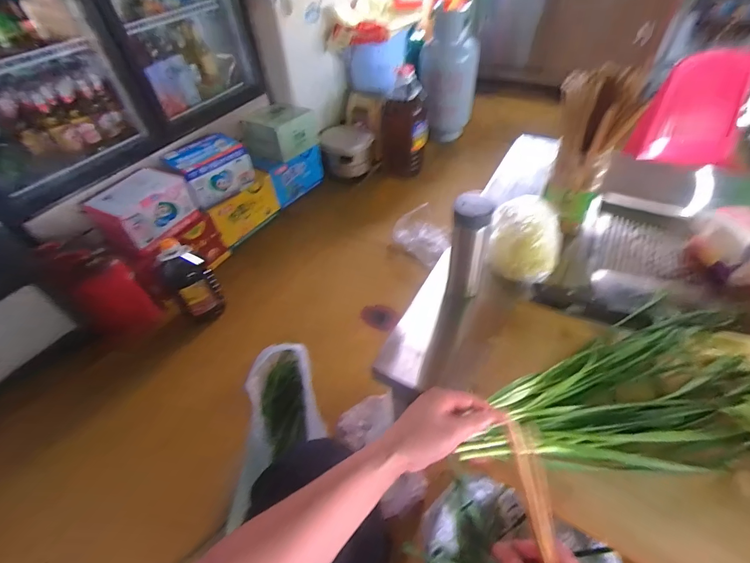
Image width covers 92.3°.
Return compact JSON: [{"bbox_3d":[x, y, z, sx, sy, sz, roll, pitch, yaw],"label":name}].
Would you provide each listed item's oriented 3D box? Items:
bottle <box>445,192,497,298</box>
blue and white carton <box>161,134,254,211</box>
[{"bbox_3d":[0.160,-0.051,0.617,0.059,0.185,0.054,7,48,13],"label":"bottle"},{"bbox_3d":[-0.673,-0.465,1.503,0.138,0.217,0.308,16,51,20],"label":"blue and white carton"}]

